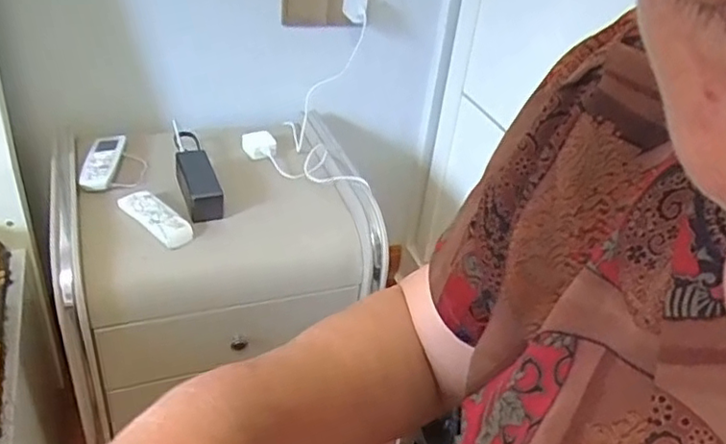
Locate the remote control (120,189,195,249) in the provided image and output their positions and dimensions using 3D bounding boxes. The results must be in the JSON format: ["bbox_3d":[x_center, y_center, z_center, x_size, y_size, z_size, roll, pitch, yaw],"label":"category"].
[{"bbox_3d":[-0.317,-0.010,0.959,0.135,0.020,0.050,31,41,30],"label":"remote control"}]

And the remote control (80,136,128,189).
[{"bbox_3d":[-0.432,-0.104,1.053,0.051,0.023,0.139,1,35,-9],"label":"remote control"}]

